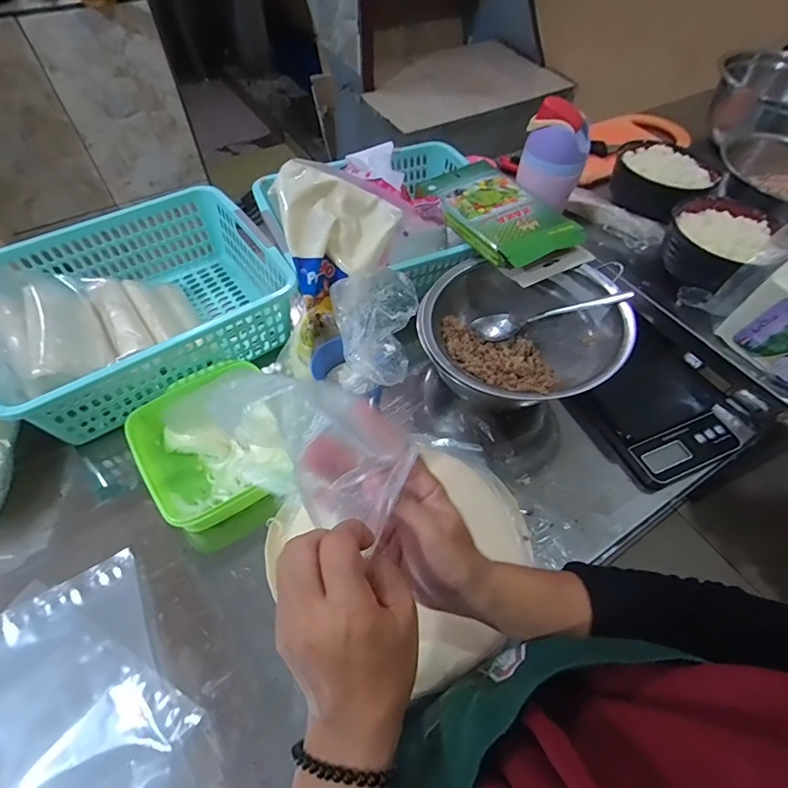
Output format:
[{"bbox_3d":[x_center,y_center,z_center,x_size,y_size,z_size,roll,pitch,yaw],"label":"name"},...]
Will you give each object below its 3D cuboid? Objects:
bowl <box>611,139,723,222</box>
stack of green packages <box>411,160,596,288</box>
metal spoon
[{"bbox_3d":[0.381,-0.311,0.637,0.133,0.058,0.141,2,56,-2],"label":"bowl"},{"bbox_3d":[0.138,-0.223,0.540,0.129,0.030,0.207,-23,60,-18],"label":"stack of green packages"},{"bbox_3d":[0.175,-0.092,0.497,0.166,0.023,0.035,-12,52,23],"label":"metal spoon"}]

